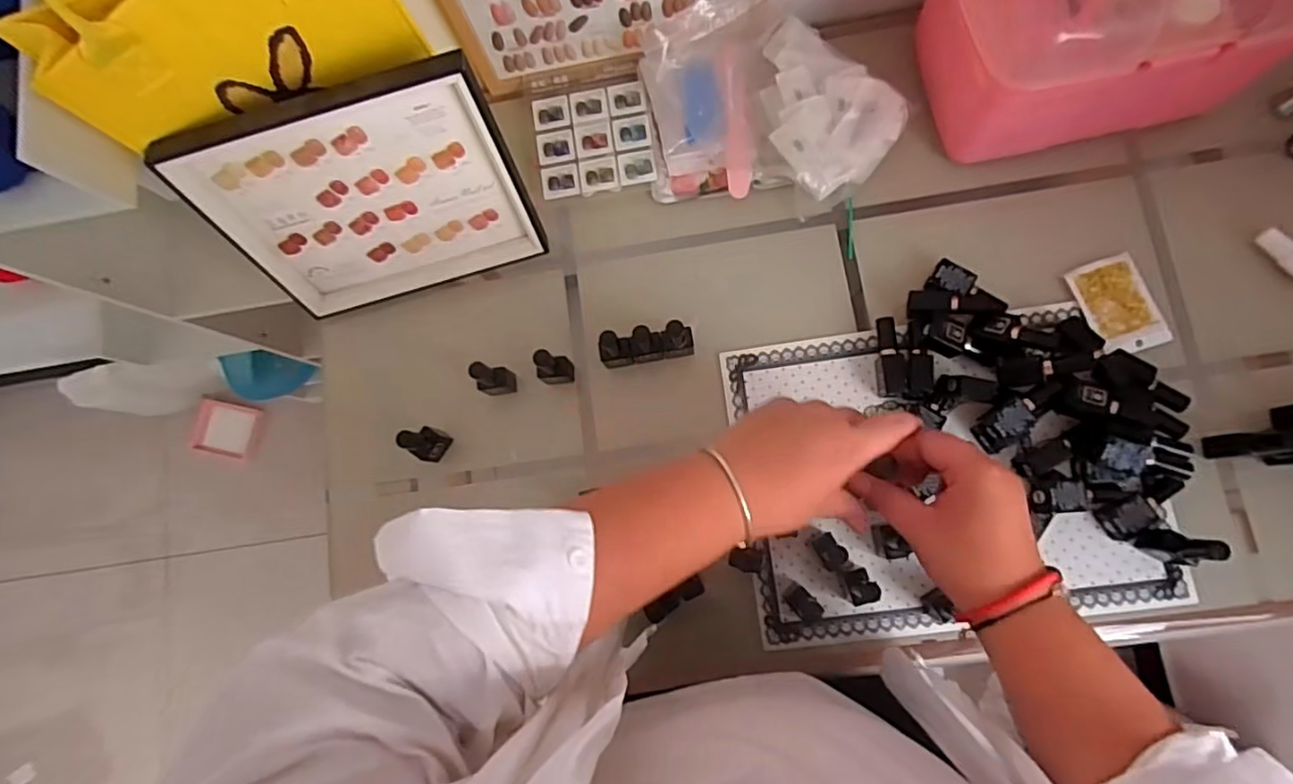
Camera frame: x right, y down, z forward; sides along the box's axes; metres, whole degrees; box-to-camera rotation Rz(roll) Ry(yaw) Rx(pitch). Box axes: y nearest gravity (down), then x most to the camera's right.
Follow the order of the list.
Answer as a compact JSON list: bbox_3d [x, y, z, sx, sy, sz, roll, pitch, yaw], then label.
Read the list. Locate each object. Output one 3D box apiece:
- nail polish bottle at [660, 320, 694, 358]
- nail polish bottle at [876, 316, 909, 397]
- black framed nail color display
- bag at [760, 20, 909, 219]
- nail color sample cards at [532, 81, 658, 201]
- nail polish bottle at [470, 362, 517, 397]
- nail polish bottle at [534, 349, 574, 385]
[{"bbox_3d":[0.031,-0.051,0.628,0.032,0.081,0.024,-9,81,4],"label":"nail polish bottle"},{"bbox_3d":[0.246,-0.035,0.631,0.024,0.028,0.078,-2,82,5],"label":"nail polish bottle"},{"bbox_3d":[-0.261,-0.178,0.609,0.275,0.233,0.022,-15,58,2],"label":"black framed nail color display"},{"bbox_3d":[0.194,-0.307,0.678,0.138,0.041,0.199,-24,80,2],"label":"bag"},{"bbox_3d":[-0.060,-0.285,0.712,0.127,0.017,0.121,-9,81,4],"label":"nail color sample cards"},{"bbox_3d":[-0.156,-0.012,0.647,0.025,0.082,0.029,-6,81,4],"label":"nail polish bottle"},{"bbox_3d":[-0.097,-0.025,0.642,0.032,0.078,0.025,-1,82,5],"label":"nail polish bottle"}]

